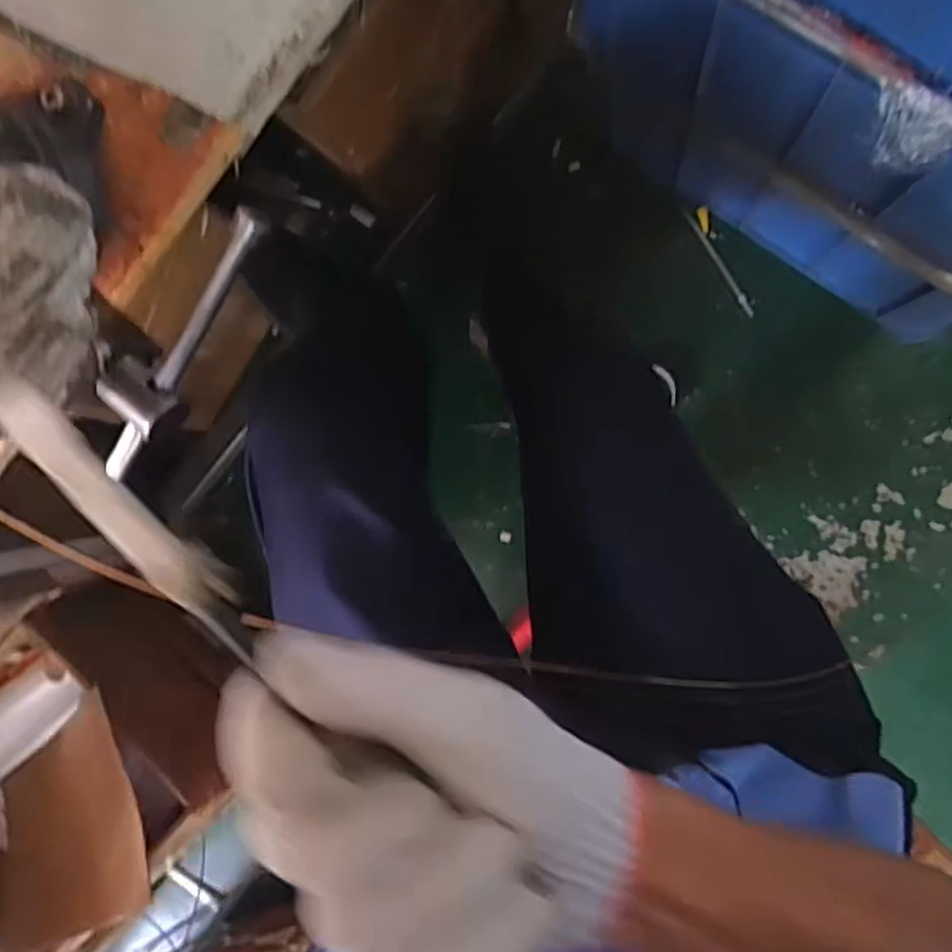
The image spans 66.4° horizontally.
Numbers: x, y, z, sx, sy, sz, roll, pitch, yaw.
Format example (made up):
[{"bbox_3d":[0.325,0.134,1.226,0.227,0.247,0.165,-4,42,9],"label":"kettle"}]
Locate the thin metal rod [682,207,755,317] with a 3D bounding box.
[{"bbox_3d":[0.349,-0.305,1.042,0.012,0.011,0.178,-31,86,9],"label":"thin metal rod"}]

